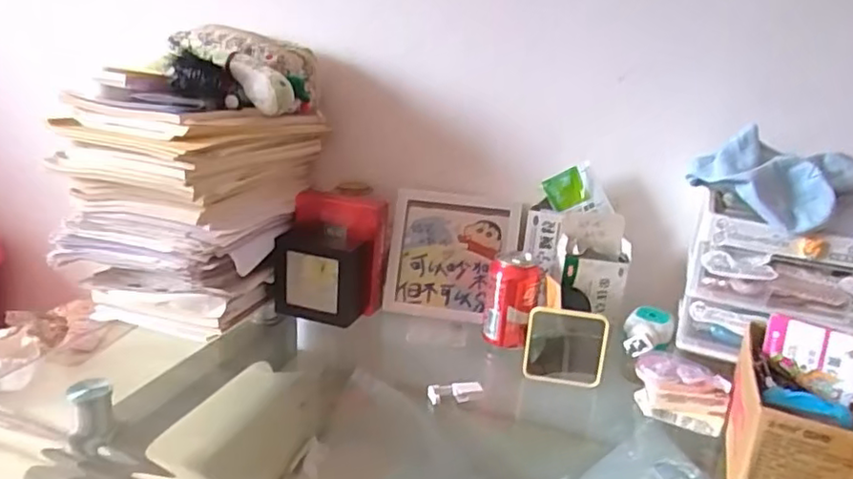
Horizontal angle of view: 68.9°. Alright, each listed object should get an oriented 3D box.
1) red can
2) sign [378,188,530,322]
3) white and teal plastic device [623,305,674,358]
[{"bbox_3d":[0.109,0.075,0.775,0.065,0.106,0.060,8,18,9],"label":"red can"},{"bbox_3d":[0.035,0.025,0.855,0.174,0.169,0.012,8,-3,8],"label":"sign"},{"bbox_3d":[0.248,0.103,0.695,0.049,0.042,0.047,8,18,12],"label":"white and teal plastic device"}]

